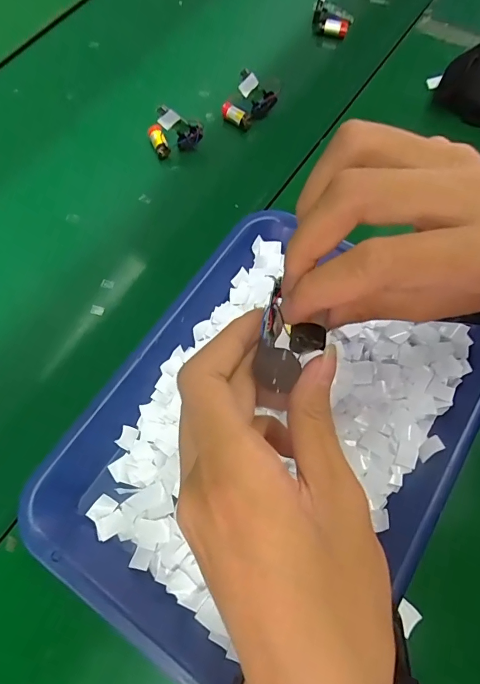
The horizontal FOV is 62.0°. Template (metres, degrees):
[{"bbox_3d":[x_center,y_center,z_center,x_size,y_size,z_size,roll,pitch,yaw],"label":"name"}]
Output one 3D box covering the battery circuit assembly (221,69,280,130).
[{"bbox_3d":[0.013,-0.275,0.451,0.061,0.052,0.032,-35,72,-13],"label":"battery circuit assembly"}]

